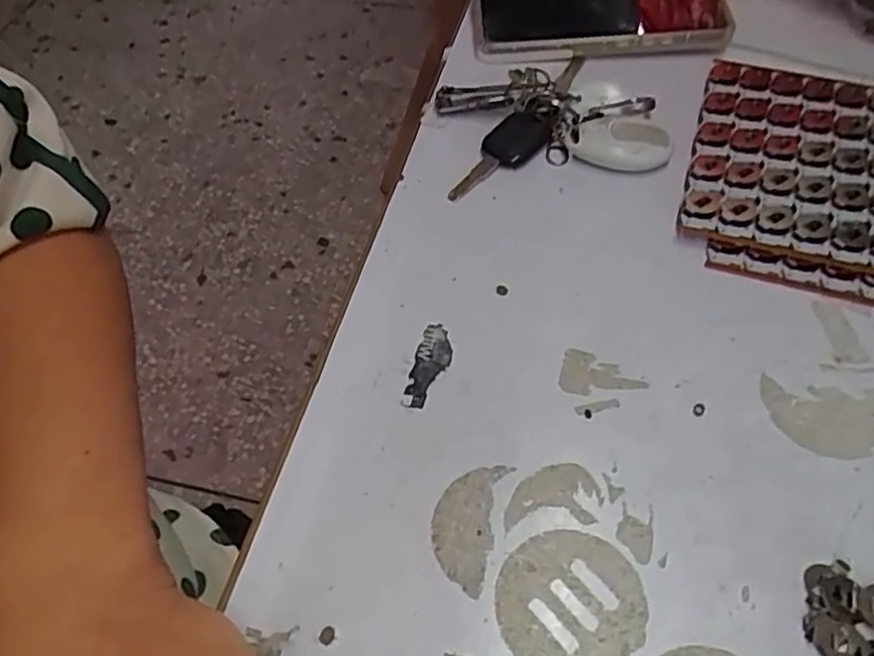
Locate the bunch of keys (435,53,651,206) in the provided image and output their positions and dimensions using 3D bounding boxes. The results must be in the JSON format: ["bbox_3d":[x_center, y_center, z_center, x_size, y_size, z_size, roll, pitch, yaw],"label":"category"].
[{"bbox_3d":[0.049,-0.129,0.402,0.124,0.025,0.083,-25,57,-16],"label":"bunch of keys"}]

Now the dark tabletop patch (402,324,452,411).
[{"bbox_3d":[-0.003,0.017,0.311,0.015,0.004,0.043,12,55,11],"label":"dark tabletop patch"}]

